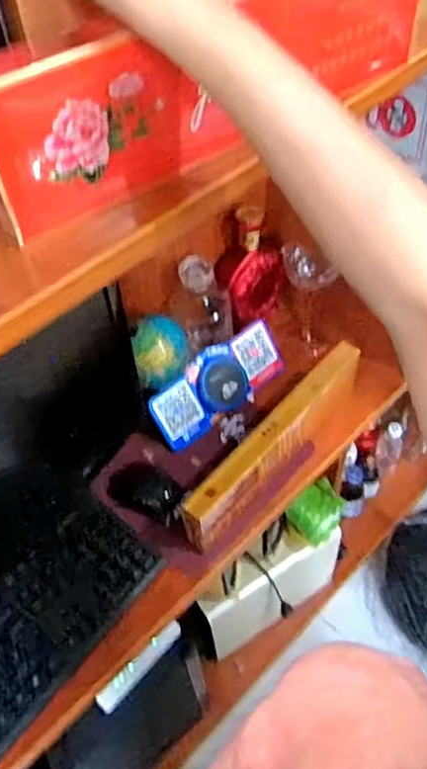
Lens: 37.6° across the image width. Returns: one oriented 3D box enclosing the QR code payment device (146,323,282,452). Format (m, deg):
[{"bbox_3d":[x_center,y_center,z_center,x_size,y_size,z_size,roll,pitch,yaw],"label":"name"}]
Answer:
[{"bbox_3d":[0.005,-0.004,0.924,0.221,0.094,0.034,-37,15,-20],"label":"QR code payment device"}]

